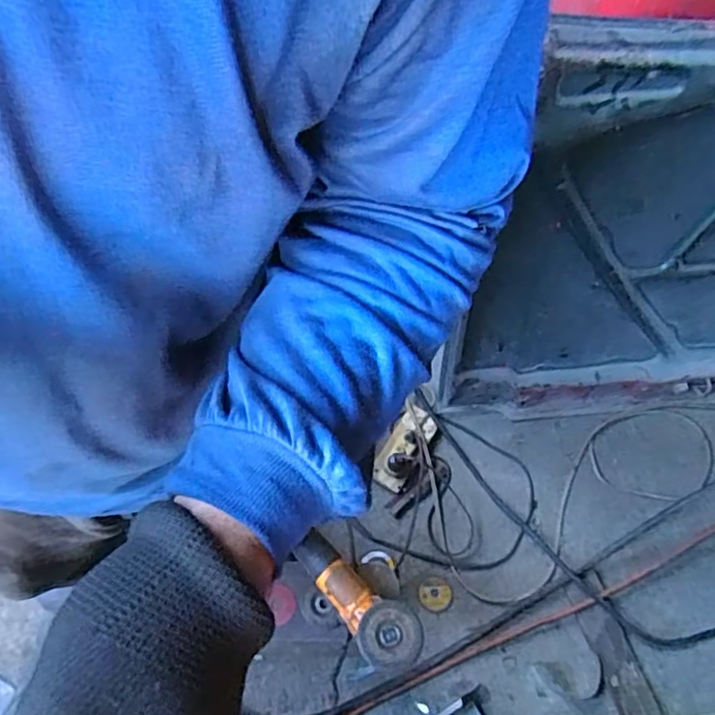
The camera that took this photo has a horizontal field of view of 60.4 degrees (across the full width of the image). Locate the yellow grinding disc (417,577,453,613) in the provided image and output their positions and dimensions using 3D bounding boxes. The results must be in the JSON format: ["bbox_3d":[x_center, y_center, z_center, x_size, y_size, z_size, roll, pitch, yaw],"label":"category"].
[{"bbox_3d":[0.159,0.481,1.249,0.069,0.005,0.064,1,60,-2],"label":"yellow grinding disc"}]

